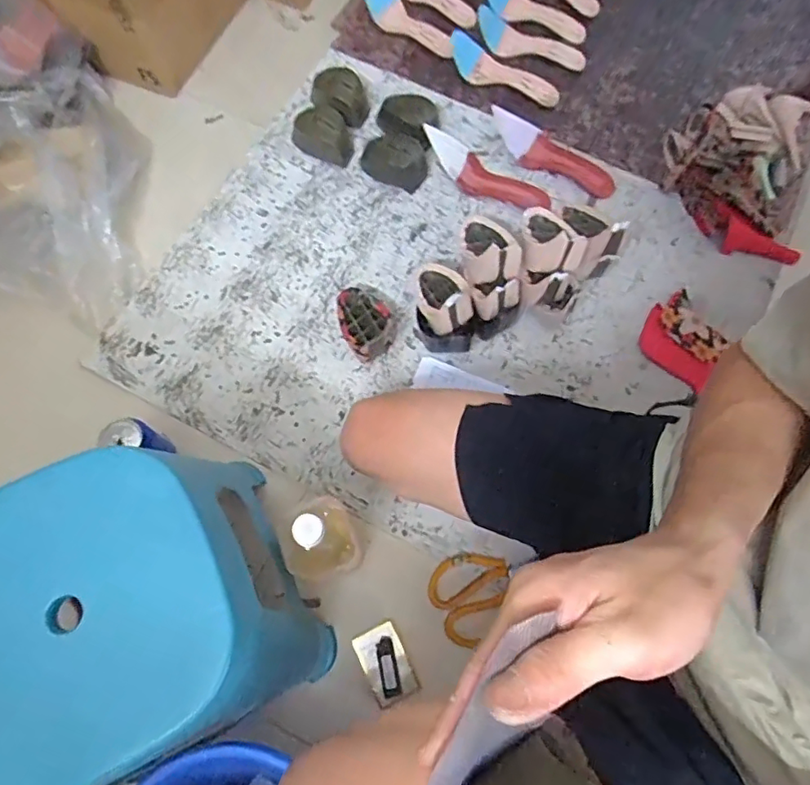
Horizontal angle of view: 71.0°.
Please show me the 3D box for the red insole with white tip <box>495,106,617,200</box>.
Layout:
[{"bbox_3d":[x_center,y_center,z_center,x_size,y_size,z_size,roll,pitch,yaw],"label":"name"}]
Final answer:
[{"bbox_3d":[0.256,-0.414,0.988,0.241,0.021,0.082,36,75,3],"label":"red insole with white tip"}]

